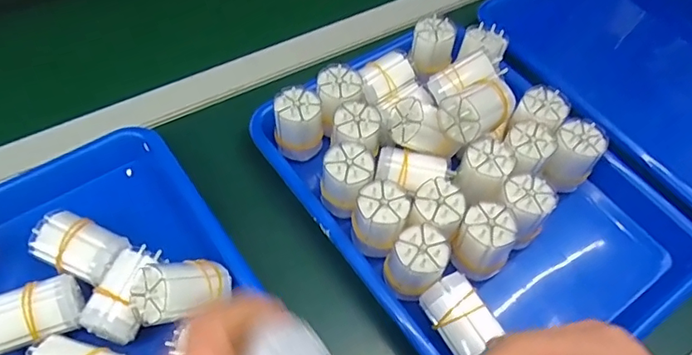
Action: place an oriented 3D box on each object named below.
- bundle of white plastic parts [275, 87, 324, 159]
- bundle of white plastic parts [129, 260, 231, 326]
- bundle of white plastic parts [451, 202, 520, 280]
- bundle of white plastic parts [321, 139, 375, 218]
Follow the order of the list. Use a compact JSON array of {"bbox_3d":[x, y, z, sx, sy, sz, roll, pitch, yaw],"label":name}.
[{"bbox_3d":[-0.040,-0.044,0.445,0.040,0.057,0.036,-3,57,-4],"label":"bundle of white plastic parts"},{"bbox_3d":[-0.111,0.077,0.358,0.034,0.058,0.038,-4,85,39],"label":"bundle of white plastic parts"},{"bbox_3d":[0.103,0.049,0.390,0.040,0.052,0.039,1,57,-2],"label":"bundle of white plastic parts"},{"bbox_3d":[0.001,0.003,0.414,0.040,0.050,0.041,1,57,-2],"label":"bundle of white plastic parts"}]

